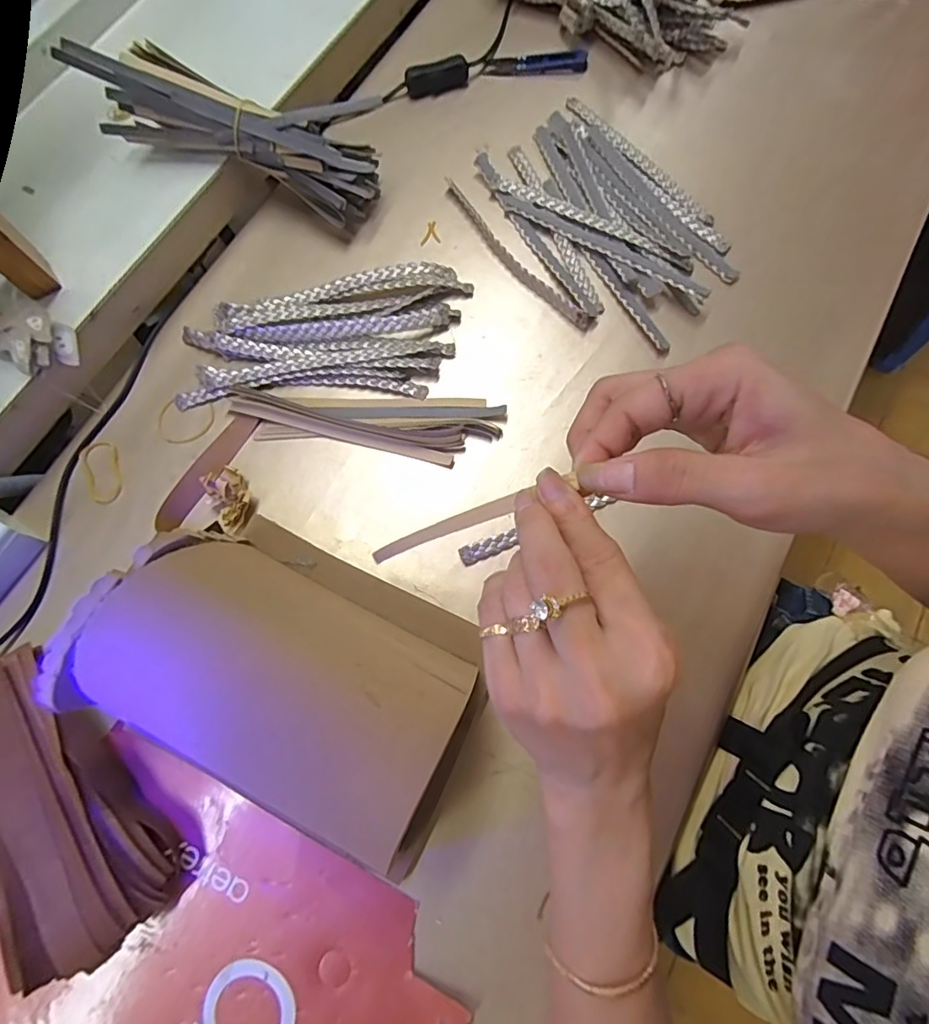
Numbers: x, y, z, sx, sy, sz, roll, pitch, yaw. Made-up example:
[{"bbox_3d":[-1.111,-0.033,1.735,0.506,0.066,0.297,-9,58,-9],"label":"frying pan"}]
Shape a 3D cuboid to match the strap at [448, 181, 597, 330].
[{"bbox_3d":[0.041,-0.219,0.435,0.018,0.012,0.184,-38,78,-10],"label":"strap"}]

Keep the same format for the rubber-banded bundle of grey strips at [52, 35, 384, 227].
[{"bbox_3d":[-0.188,-0.319,0.429,0.233,0.067,0.082,16,75,-9],"label":"rubber-banded bundle of grey strips"}]

